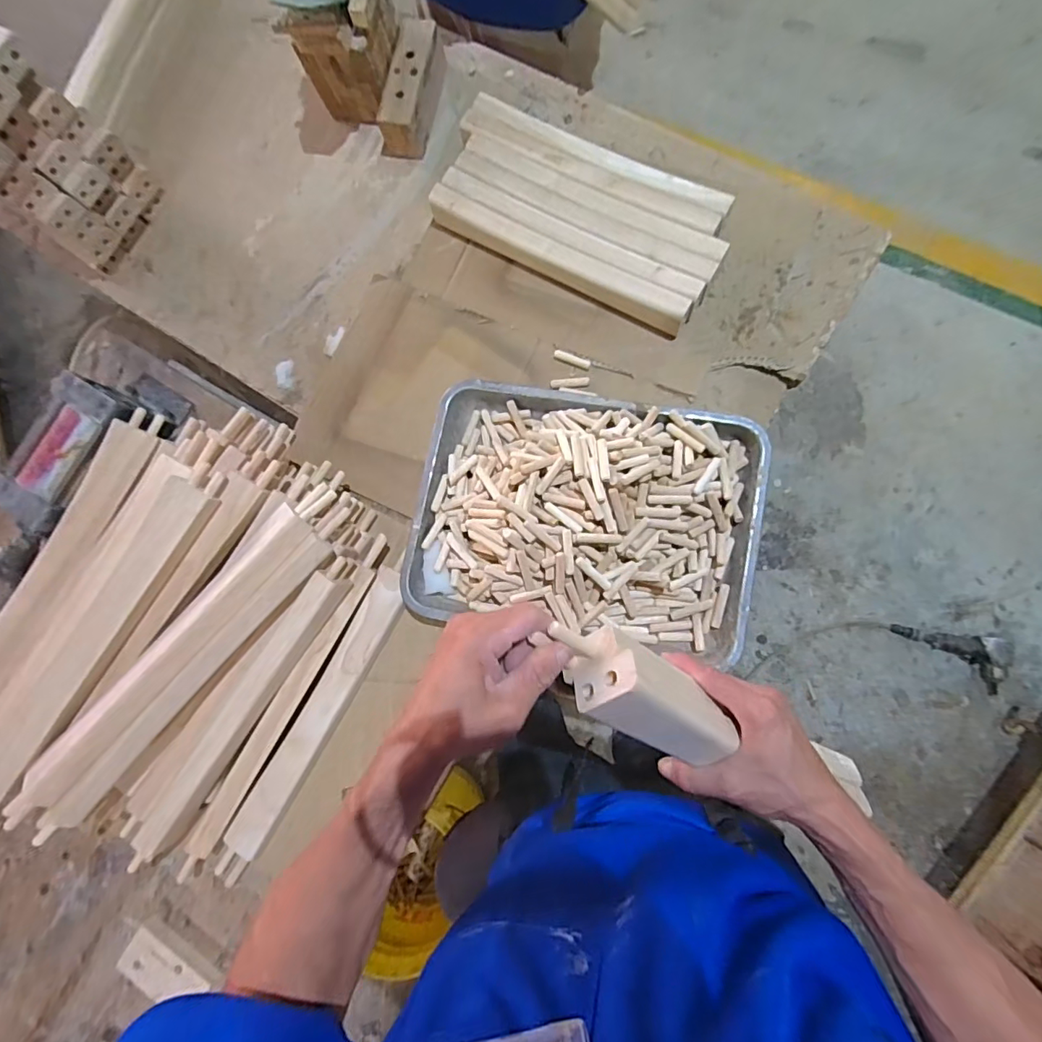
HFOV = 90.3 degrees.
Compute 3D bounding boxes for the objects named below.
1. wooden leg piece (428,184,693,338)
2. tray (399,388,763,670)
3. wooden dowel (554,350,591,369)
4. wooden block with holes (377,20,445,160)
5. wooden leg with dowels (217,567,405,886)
[{"bbox_3d":[0.044,-0.336,0.674,0.369,0.045,0.039,28,87,9],"label":"wooden leg piece"},{"bbox_3d":[0.072,-0.006,0.615,0.395,0.095,0.298,7,84,7],"label":"tray"},{"bbox_3d":[0.067,-0.211,0.677,0.050,0.008,0.011,22,88,8],"label":"wooden dowel"},{"bbox_3d":[-0.152,-0.604,0.728,0.064,0.056,0.171,12,85,8],"label":"wooden block with holes"},{"bbox_3d":[-0.247,0.244,0.619,0.046,0.031,0.403,28,87,9],"label":"wooden leg with dowels"}]

